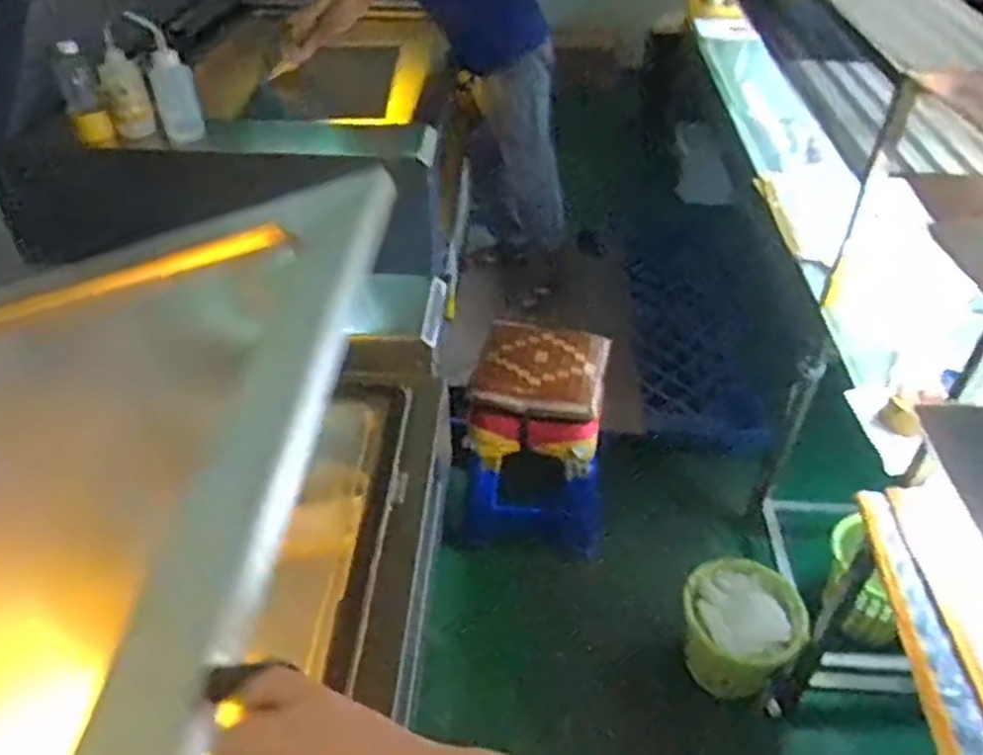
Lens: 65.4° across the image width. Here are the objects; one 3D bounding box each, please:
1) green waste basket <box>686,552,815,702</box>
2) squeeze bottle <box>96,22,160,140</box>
[{"bbox_3d":[0.571,0.615,1.802,0.269,0.300,0.232,33,50,32],"label":"green waste basket"},{"bbox_3d":[-0.764,-0.611,1.589,0.081,0.196,0.101,-19,45,-22],"label":"squeeze bottle"}]

